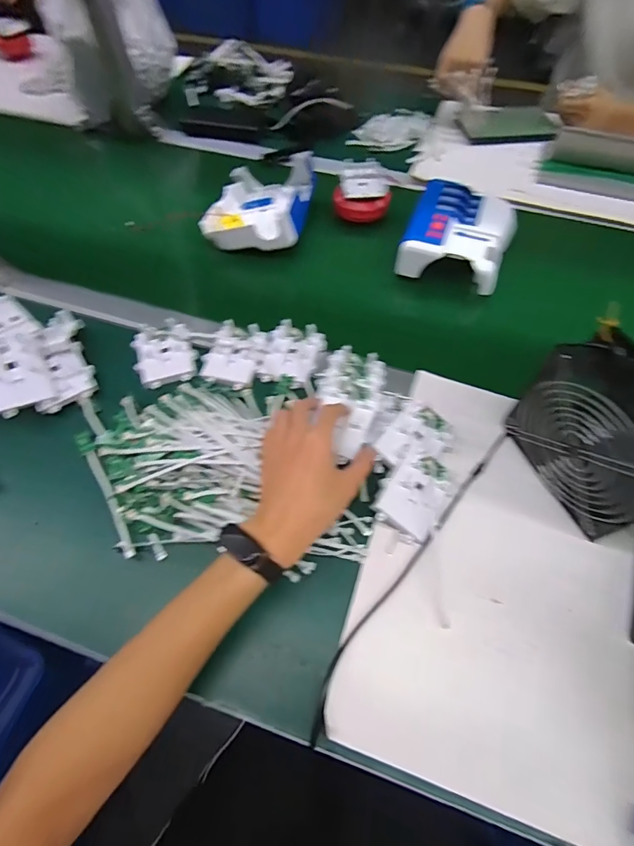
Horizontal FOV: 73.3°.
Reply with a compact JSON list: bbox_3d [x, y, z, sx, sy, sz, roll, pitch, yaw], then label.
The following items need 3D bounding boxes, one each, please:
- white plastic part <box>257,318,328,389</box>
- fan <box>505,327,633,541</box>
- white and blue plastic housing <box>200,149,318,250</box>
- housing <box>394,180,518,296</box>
[{"bbox_3d":[-0.032,-0.089,0.532,0.065,0.023,0.090,16,60,8],"label":"white plastic part"},{"bbox_3d":[0.263,0.012,0.395,0.058,0.138,0.148,-19,61,-12],"label":"fan"},{"bbox_3d":[-0.085,-0.349,0.659,0.144,0.055,0.182,11,60,6],"label":"white and blue plastic housing"},{"bbox_3d":[0.207,-0.272,0.621,0.141,0.062,0.172,20,61,11],"label":"housing"}]

